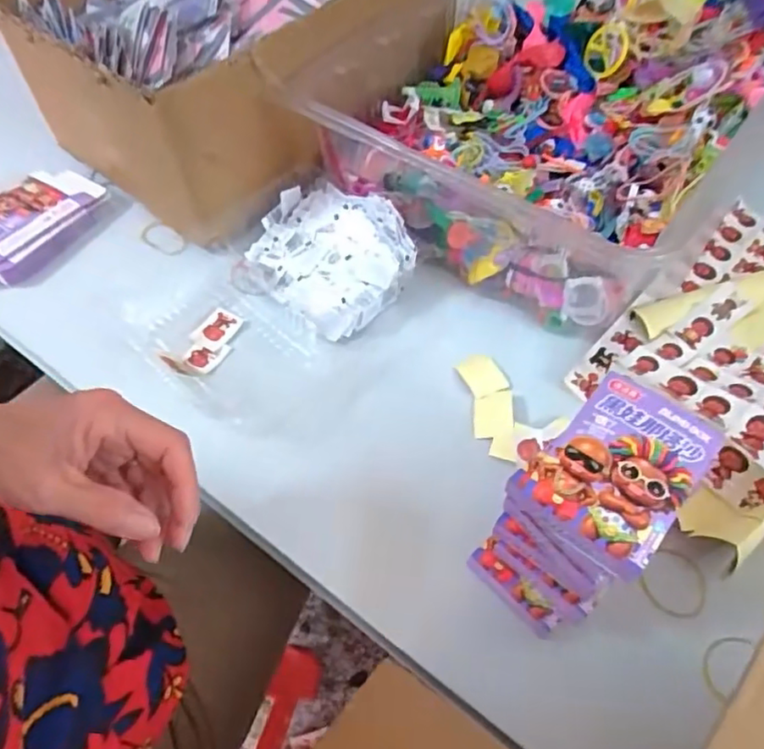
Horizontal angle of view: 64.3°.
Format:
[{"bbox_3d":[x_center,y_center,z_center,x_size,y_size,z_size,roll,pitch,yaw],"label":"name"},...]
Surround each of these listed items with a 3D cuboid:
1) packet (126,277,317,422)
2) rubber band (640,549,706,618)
[{"bbox_3d":[-0.136,-0.033,0.512,0.149,0.012,0.110,36,64,21],"label":"packet"},{"bbox_3d":[0.194,0.138,0.399,0.041,0.004,0.040,0,57,0],"label":"rubber band"}]

